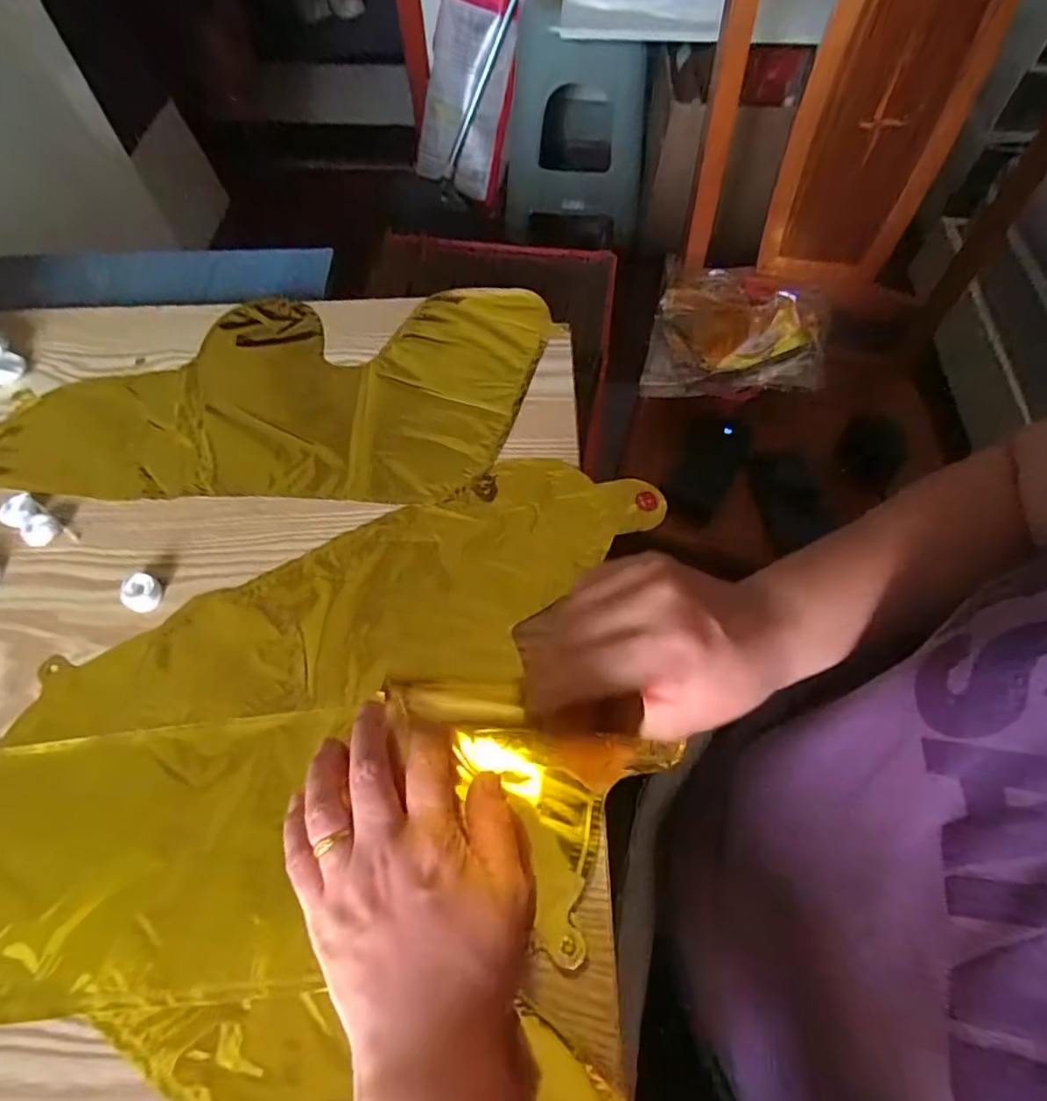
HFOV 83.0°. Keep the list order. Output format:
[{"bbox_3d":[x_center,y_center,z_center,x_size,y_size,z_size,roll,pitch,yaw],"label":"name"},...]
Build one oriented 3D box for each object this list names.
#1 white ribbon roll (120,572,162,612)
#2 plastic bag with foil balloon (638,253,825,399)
[{"bbox_3d":[-0.229,0.025,0.355,0.022,0.011,0.022,-1,61,2],"label":"white ribbon roll"},{"bbox_3d":[0.298,-0.303,0.816,0.234,0.050,0.287,12,63,7],"label":"plastic bag with foil balloon"}]

